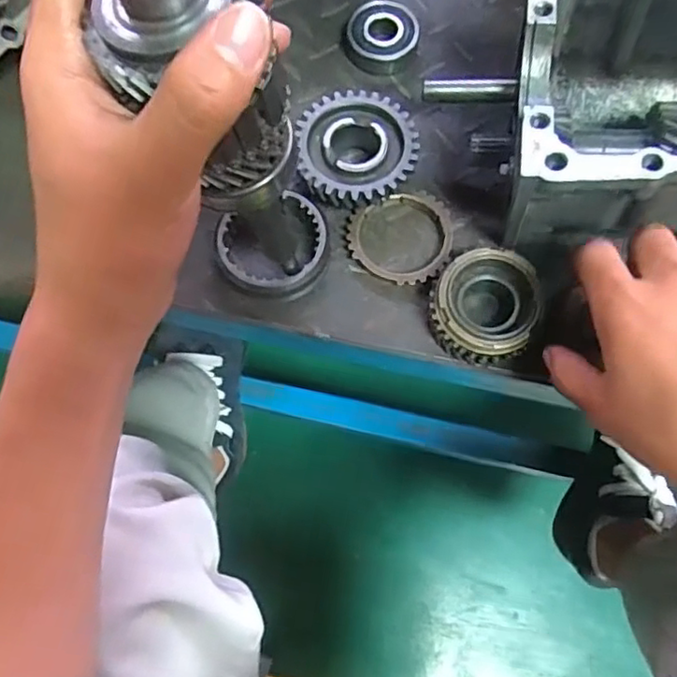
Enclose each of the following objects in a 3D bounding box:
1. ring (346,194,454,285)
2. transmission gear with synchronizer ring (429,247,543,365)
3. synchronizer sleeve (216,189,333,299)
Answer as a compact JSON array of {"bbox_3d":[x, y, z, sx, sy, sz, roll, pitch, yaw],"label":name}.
[{"bbox_3d":[0.038,-0.064,0.383,0.066,0.013,0.062,0,74,1],"label":"ring"},{"bbox_3d":[0.085,-0.018,0.357,0.059,0.032,0.061,0,74,1],"label":"transmission gear with synchronizer ring"},{"bbox_3d":[-0.040,-0.059,0.378,0.065,0.021,0.065,0,74,1],"label":"synchronizer sleeve"}]

